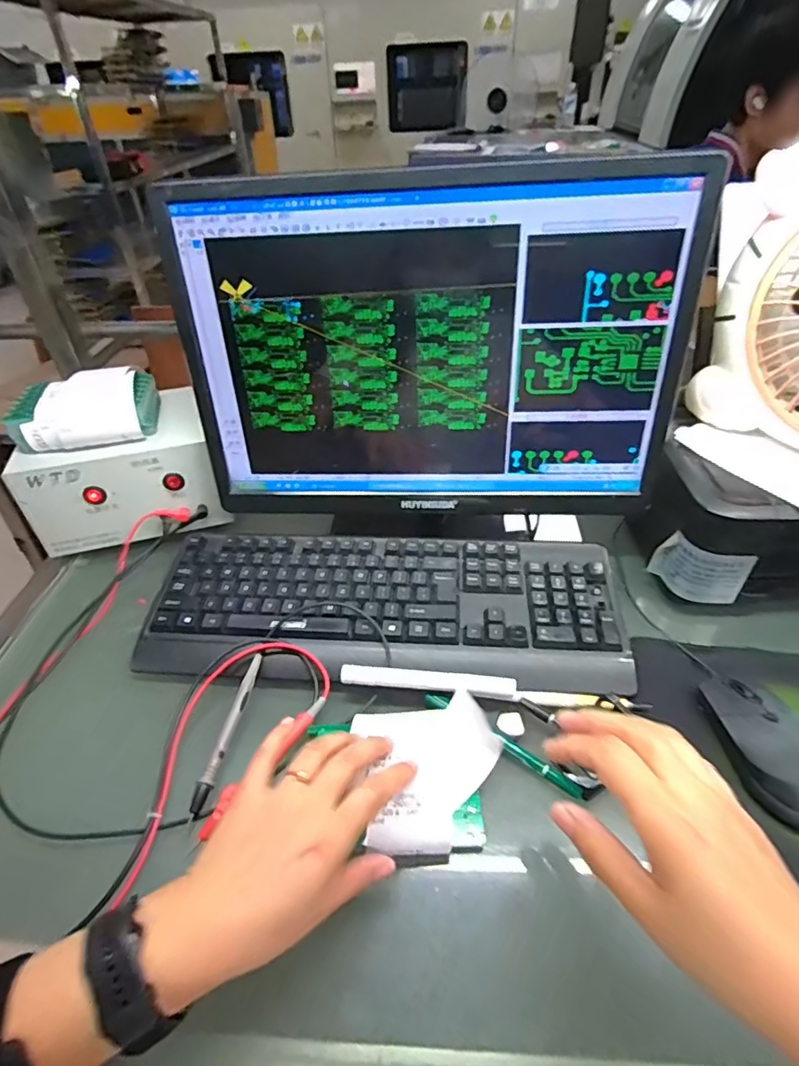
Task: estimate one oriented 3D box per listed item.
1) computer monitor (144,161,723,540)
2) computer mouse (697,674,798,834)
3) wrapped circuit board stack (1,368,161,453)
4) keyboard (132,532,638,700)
[{"bbox_3d":[0.024,-0.145,0.484,0.423,0.294,0.057,2,40,5],"label":"computer monitor"},{"bbox_3d":[0.266,0.154,0.392,0.054,0.031,0.110,-6,40,-3],"label":"computer mouse"},{"bbox_3d":[-0.332,-0.133,0.562,0.136,0.049,0.102,-13,41,-12],"label":"wrapped circuit board stack"},{"bbox_3d":[-0.014,0.067,0.502,0.427,0.034,0.154,2,40,5],"label":"keyboard"}]

